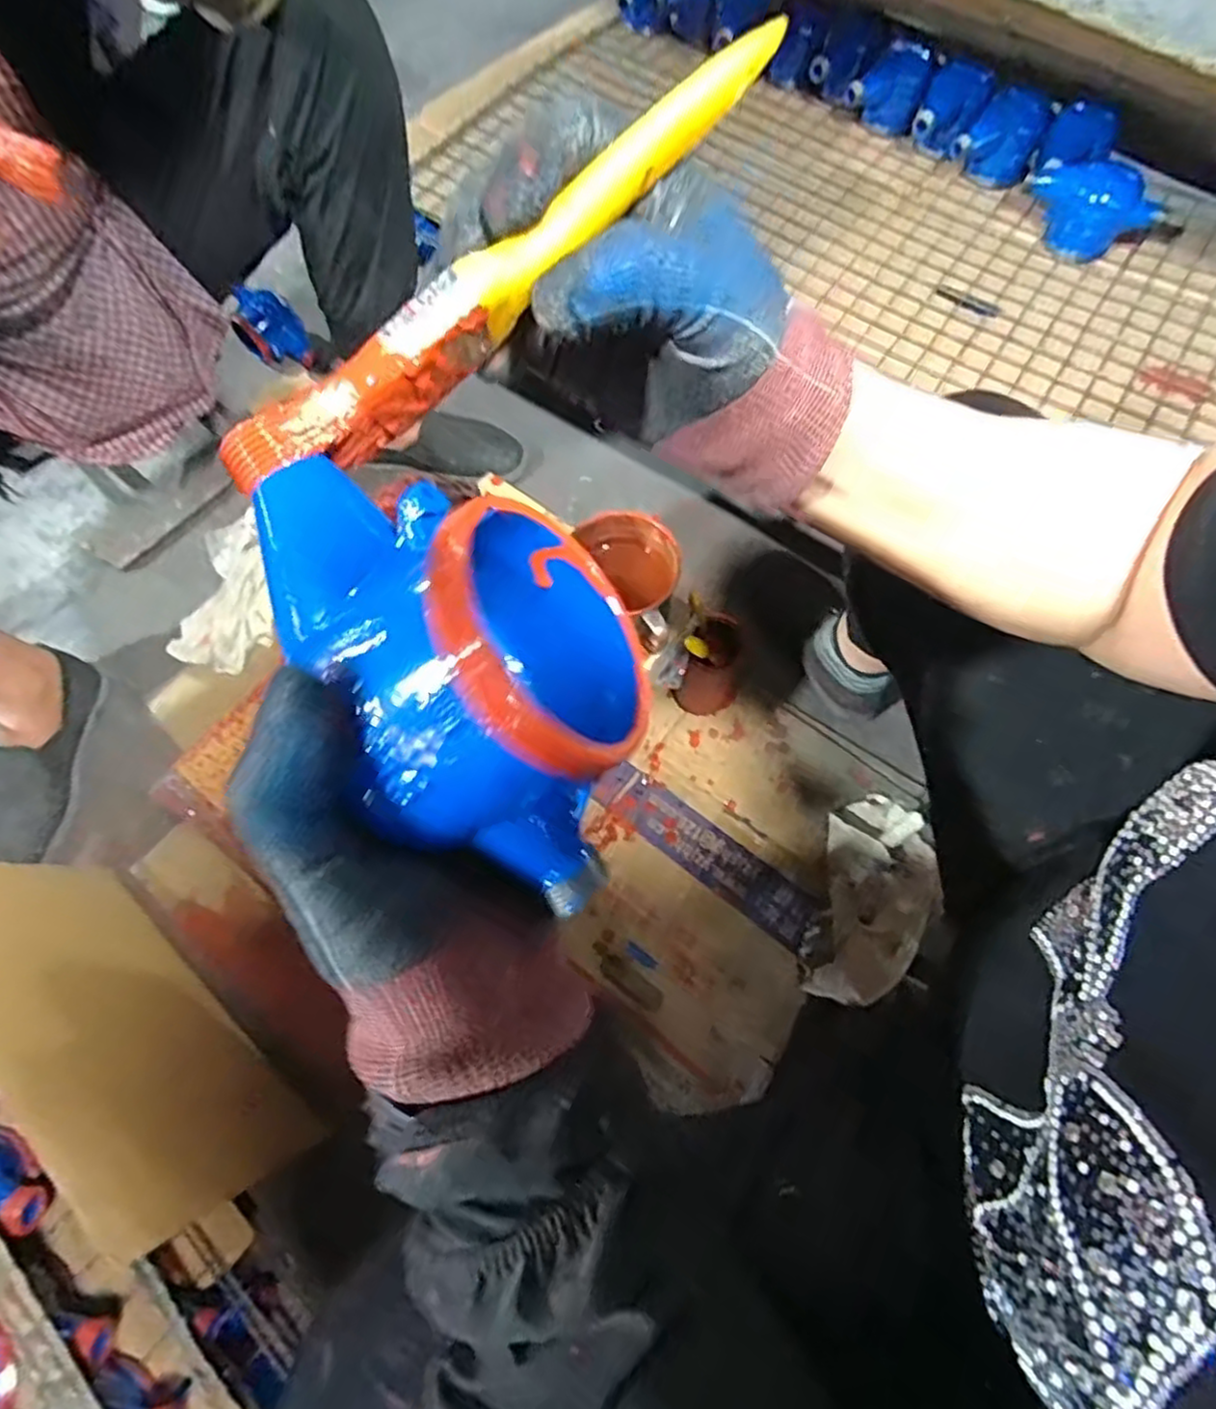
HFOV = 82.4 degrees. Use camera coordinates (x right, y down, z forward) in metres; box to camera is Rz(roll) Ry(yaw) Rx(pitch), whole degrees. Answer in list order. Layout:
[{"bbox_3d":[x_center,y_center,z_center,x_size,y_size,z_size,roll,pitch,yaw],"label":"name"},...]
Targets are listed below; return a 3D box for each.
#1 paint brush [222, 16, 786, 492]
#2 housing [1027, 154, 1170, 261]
[{"bbox_3d":[-0.026,-0.122,0.200,0.190,0.028,0.016,-42,71,-3],"label":"paint brush"},{"bbox_3d":[0.603,-0.632,0.874,0.075,0.088,0.151,-33,70,-13],"label":"housing"}]

